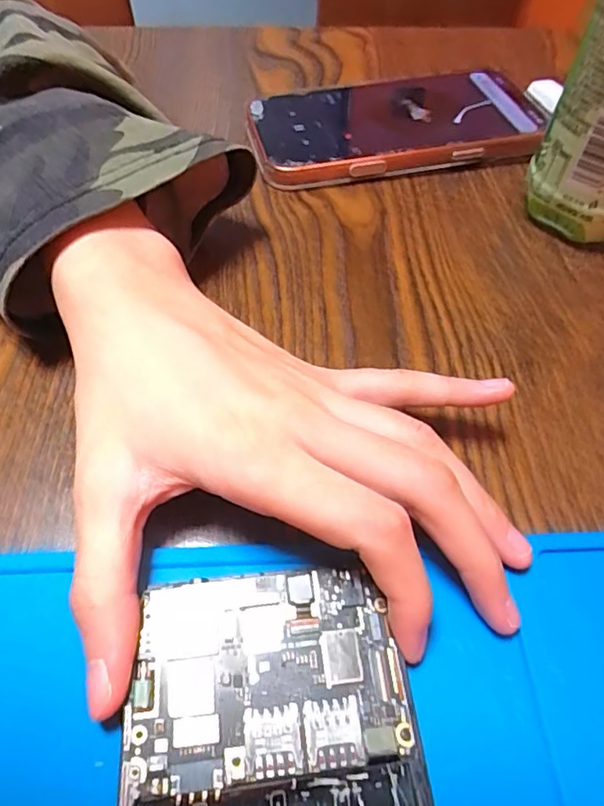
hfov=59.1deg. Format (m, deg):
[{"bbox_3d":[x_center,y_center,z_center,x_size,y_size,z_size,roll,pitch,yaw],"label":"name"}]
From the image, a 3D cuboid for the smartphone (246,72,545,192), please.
[{"bbox_3d":[0.051,-0.157,0.302,0.157,0.016,0.079,-9,55,-7],"label":"smartphone"}]

